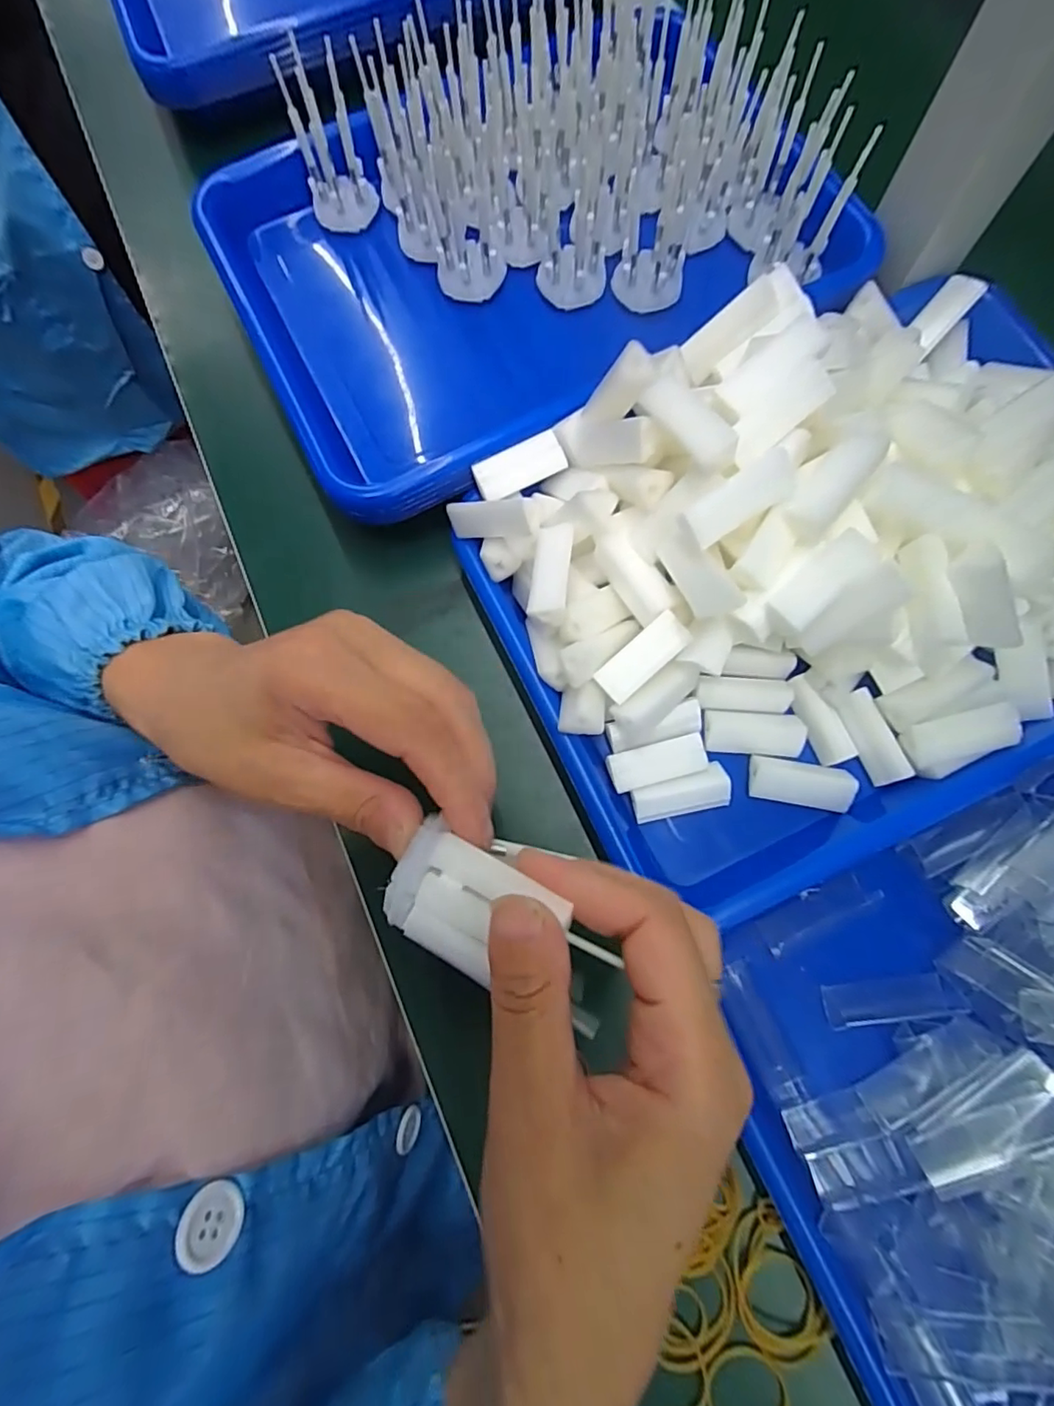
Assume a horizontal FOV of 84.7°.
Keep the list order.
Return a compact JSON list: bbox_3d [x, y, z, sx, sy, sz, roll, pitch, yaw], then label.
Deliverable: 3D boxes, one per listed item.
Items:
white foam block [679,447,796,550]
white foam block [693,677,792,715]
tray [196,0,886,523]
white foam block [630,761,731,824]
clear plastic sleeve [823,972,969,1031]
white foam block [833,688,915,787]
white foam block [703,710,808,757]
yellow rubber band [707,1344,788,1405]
[{"bbox_3d":[0.084,-0.081,0.227,0.043,0.010,0.019,-29,77,-5],"label":"white foam block"},{"bbox_3d":[0.106,-0.005,0.285,0.046,0.009,0.016,3,76,3],"label":"white foam block"},{"bbox_3d":[0.002,-0.263,0.329,0.331,0.087,0.250,-27,77,-5],"label":"tray"},{"bbox_3d":[0.073,0.044,0.275,0.045,0.012,0.019,-15,76,-2],"label":"white foam block"},{"bbox_3d":[0.160,0.132,0.255,0.054,0.011,0.016,-8,76,0],"label":"clear plastic sleeve"},{"bbox_3d":[0.165,0.016,0.275,0.014,0.013,0.046,-26,77,-5],"label":"white foam block"},{"bbox_3d":[0.111,0.014,0.284,0.047,0.008,0.020,3,76,3],"label":"white foam block"},{"bbox_3d":[0.088,0.277,0.231,0.031,0.006,0.031,0,72,-1],"label":"yellow rubber band"}]

